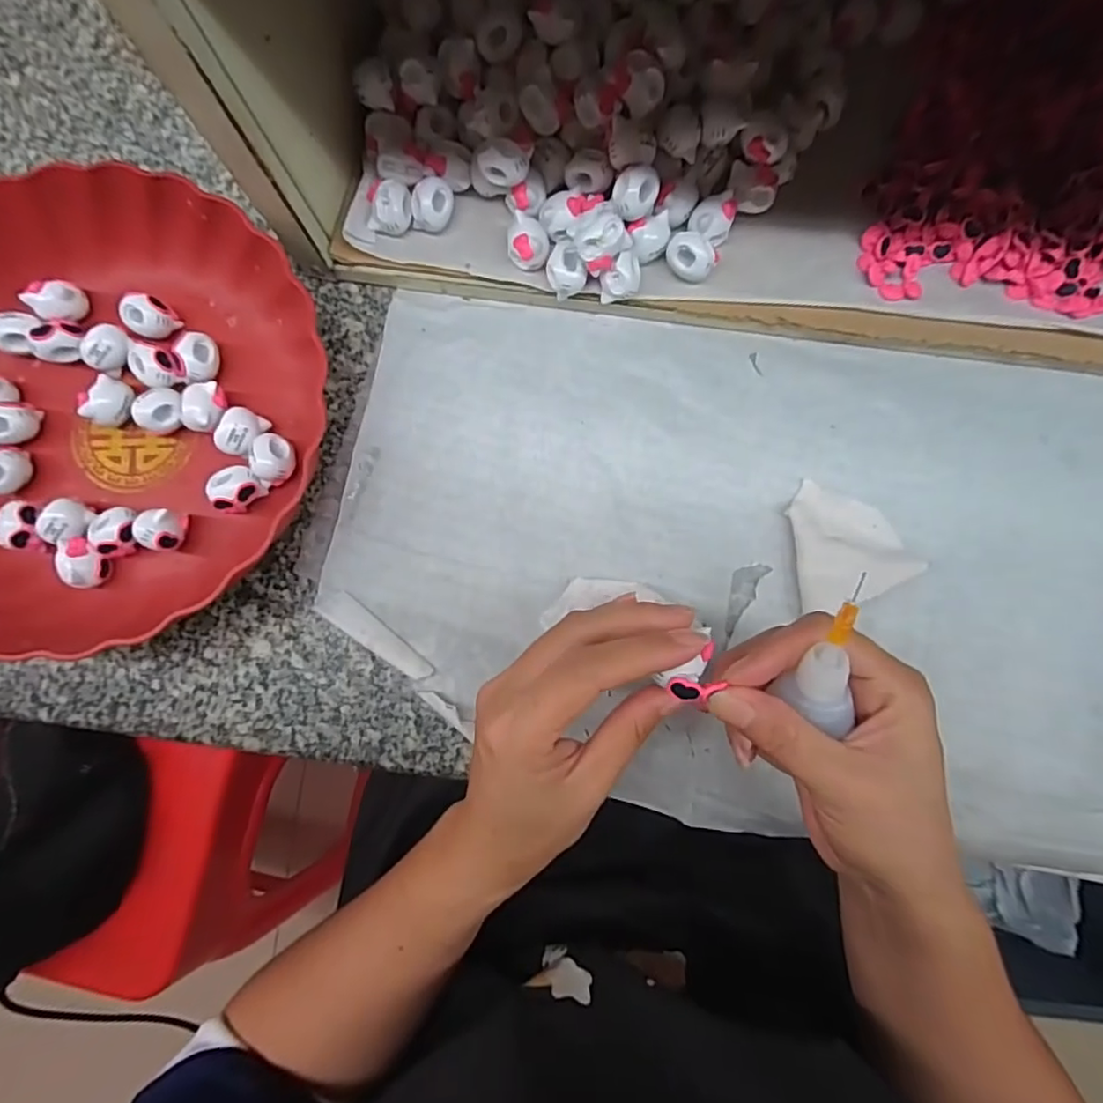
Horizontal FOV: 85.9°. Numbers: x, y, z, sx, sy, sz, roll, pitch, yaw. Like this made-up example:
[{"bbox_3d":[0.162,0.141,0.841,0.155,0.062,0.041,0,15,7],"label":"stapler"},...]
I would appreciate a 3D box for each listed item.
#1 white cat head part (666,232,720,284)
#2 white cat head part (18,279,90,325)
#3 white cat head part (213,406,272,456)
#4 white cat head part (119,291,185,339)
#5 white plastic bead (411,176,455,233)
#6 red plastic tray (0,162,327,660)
[{"bbox_3d":[0.073,-0.153,0.306,0.026,0.015,0.021,23,83,5],"label":"white cat head part"},{"bbox_3d":[-0.269,-0.137,0.324,0.019,0.018,0.023,30,84,6],"label":"white cat head part"},{"bbox_3d":[-0.165,-0.063,0.315,0.021,0.019,0.025,25,84,6],"label":"white cat head part"},{"bbox_3d":[-0.218,-0.127,0.322,0.021,0.021,0.022,0,82,2],"label":"white cat head part"},{"bbox_3d":[-0.063,-0.184,0.314,0.020,0.016,0.023,28,84,6],"label":"white plastic bead"},{"bbox_3d":[-0.237,-0.071,0.309,0.226,0.051,0.231,-13,82,0],"label":"red plastic tray"}]

